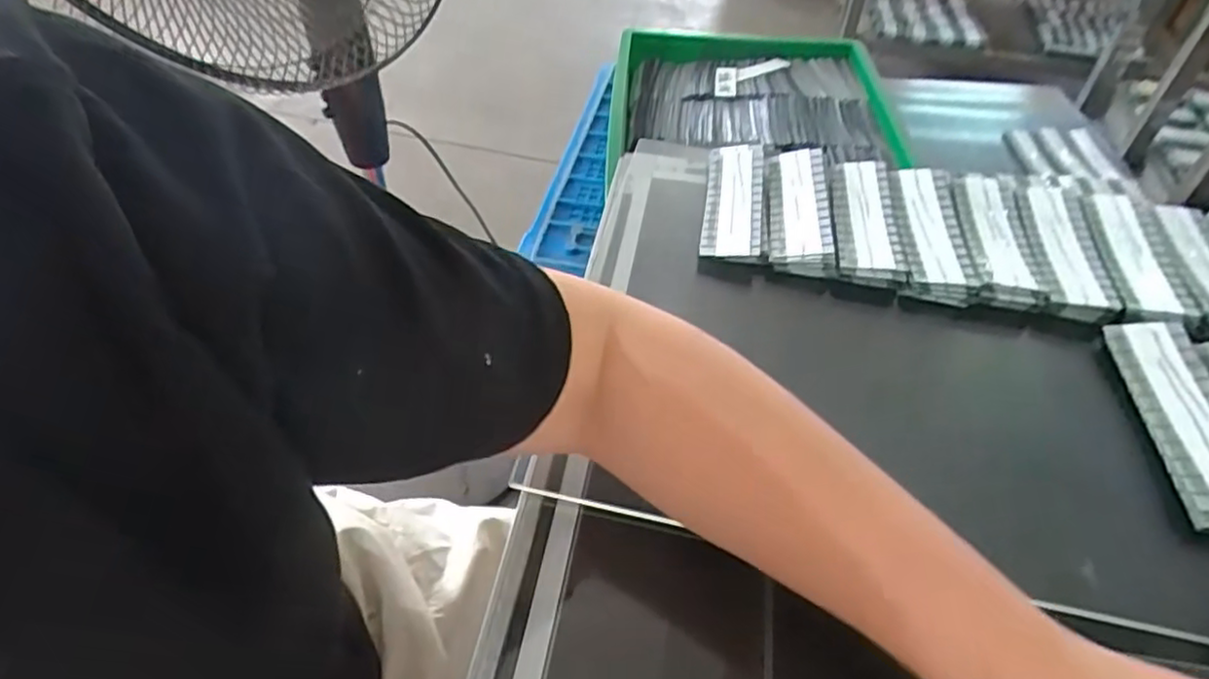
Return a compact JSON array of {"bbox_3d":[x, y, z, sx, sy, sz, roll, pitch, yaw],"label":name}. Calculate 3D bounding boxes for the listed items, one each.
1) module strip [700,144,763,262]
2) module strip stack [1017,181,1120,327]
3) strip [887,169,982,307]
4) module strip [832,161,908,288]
[{"bbox_3d":[0.091,-0.100,0.487,0.039,0.011,0.131,8,47,5],"label":"module strip"},{"bbox_3d":[0.305,-0.064,0.460,0.044,0.016,0.133,13,48,10],"label":"module strip stack"},{"bbox_3d":[0.220,-0.075,0.466,0.046,0.013,0.129,9,47,6],"label":"strip"},{"bbox_3d":[0.180,-0.084,0.471,0.043,0.011,0.123,11,47,8],"label":"module strip"}]

